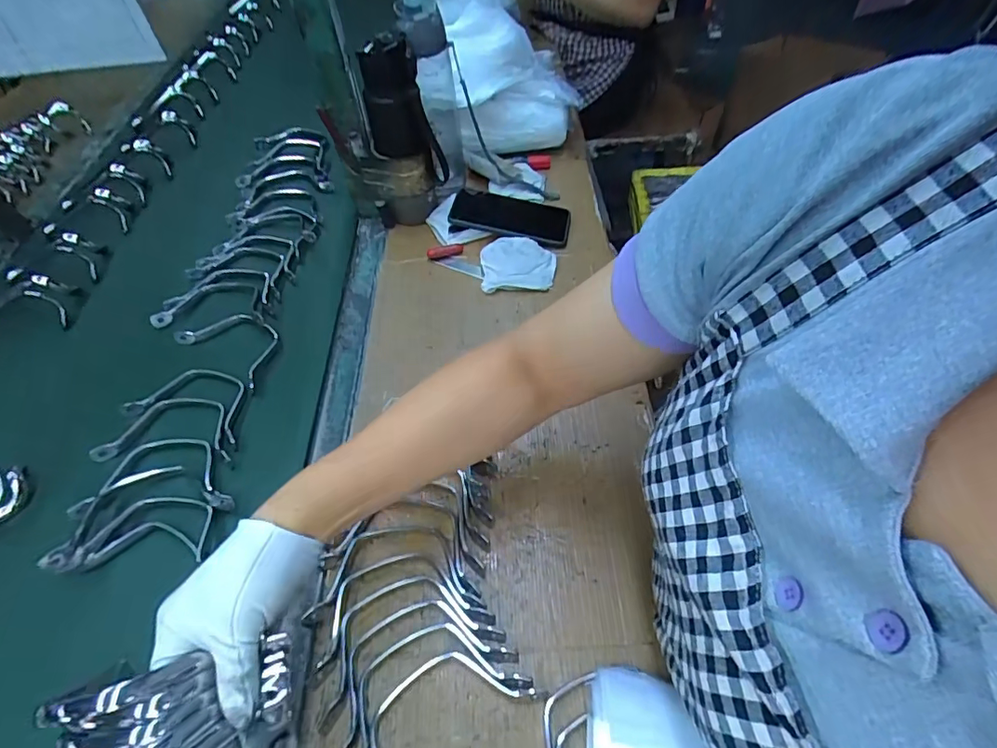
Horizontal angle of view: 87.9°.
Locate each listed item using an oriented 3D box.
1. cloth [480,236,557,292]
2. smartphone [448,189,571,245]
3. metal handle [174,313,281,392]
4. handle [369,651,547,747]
[{"bbox_3d":[0.026,-0.148,0.677,0.095,0.023,0.088,-2,53,2],"label":"cloth"},{"bbox_3d":[0.018,-0.224,0.731,0.163,0.010,0.085,9,53,-2],"label":"smartphone"},{"bbox_3d":[-0.309,-0.041,0.611,0.141,0.010,0.077,28,58,23],"label":"metal handle"},{"bbox_3d":[-0.047,0.253,0.373,0.145,0.009,0.076,-35,58,-23],"label":"handle"}]

